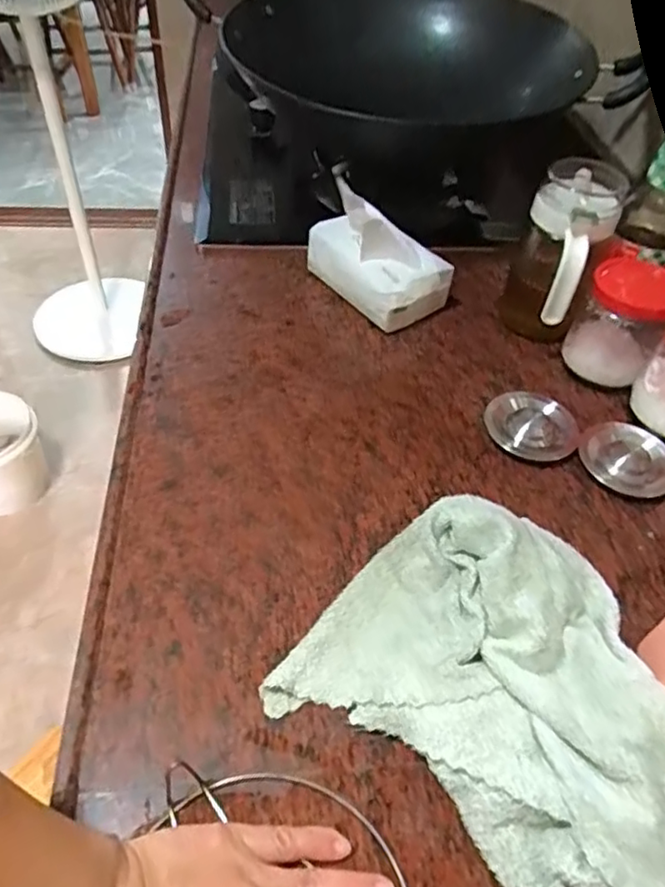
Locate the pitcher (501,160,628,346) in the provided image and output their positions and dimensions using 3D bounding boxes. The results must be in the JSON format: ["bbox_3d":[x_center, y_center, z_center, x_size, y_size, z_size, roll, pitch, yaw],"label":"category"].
[{"bbox_3d":[0.224,-0.181,0.630,0.077,0.168,0.116,19,49,12],"label":"pitcher"}]

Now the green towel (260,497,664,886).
[{"bbox_3d":[0.109,0.140,0.402,0.242,0.059,0.202,23,50,15],"label":"green towel"}]

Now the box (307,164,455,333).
[{"bbox_3d":[0.051,-0.214,0.679,0.093,0.116,0.144,-24,54,-24],"label":"box"}]

